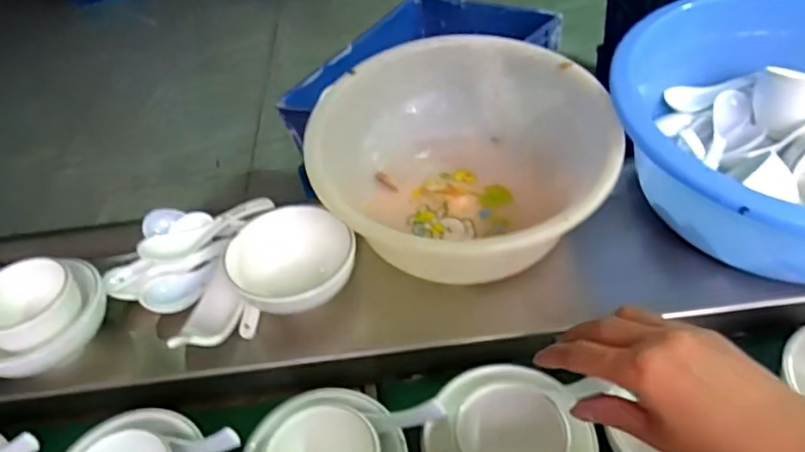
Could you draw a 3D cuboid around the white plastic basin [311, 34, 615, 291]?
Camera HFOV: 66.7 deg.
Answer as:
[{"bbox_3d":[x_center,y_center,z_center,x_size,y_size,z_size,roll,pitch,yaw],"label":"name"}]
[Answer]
[{"bbox_3d":[0.058,-0.061,0.567,0.252,0.118,0.236,-3,44,3],"label":"white plastic basin"}]

